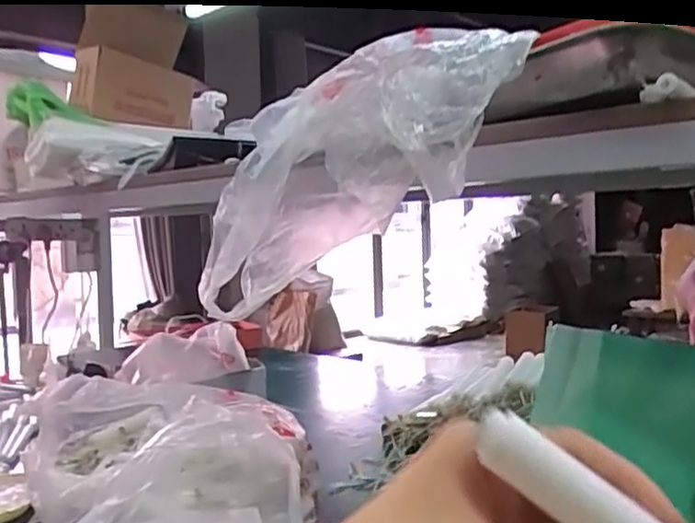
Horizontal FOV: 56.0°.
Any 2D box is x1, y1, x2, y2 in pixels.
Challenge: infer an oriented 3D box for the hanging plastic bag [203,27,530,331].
[{"bbox_3d":[-0.006,-0.081,0.589,0.092,0.150,0.389,1,-28,-46],"label":"hanging plastic bag"}]

